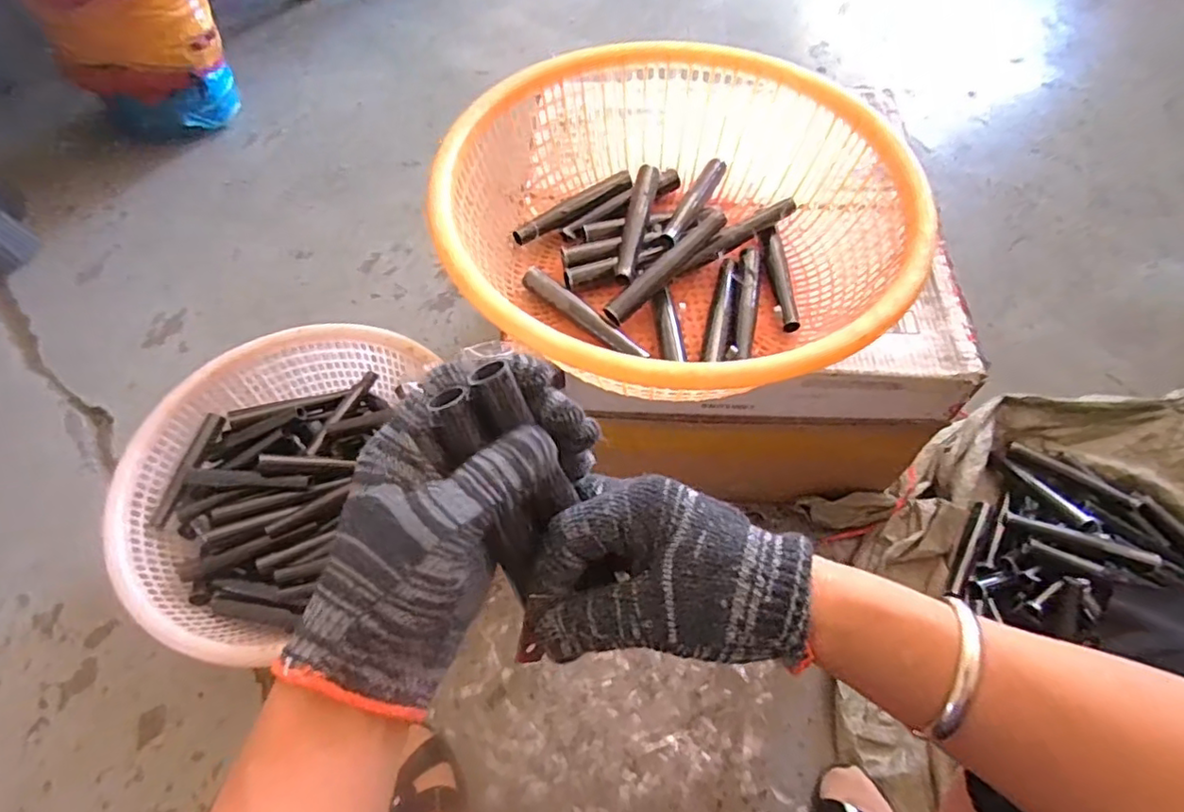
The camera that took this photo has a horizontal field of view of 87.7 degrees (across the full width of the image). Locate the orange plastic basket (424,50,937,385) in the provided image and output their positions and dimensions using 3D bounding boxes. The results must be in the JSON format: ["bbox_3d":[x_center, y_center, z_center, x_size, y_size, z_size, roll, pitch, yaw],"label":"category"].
[{"bbox_3d":[0.076,-0.162,0.562,0.389,0.144,0.385,0,60,0],"label":"orange plastic basket"}]

